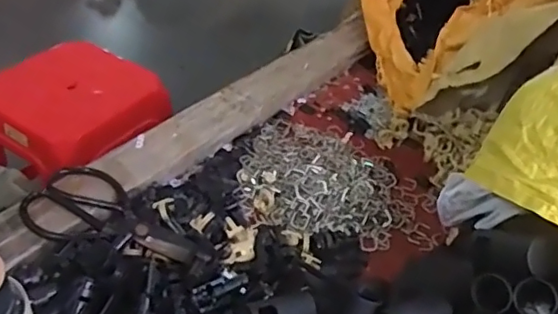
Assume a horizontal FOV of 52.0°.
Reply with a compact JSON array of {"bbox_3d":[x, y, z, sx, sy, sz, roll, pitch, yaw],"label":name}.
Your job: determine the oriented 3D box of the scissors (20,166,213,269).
[{"bbox_3d":[-0.153,0.059,0.576,0.200,0.018,0.098,16,42,12],"label":"scissors"}]

